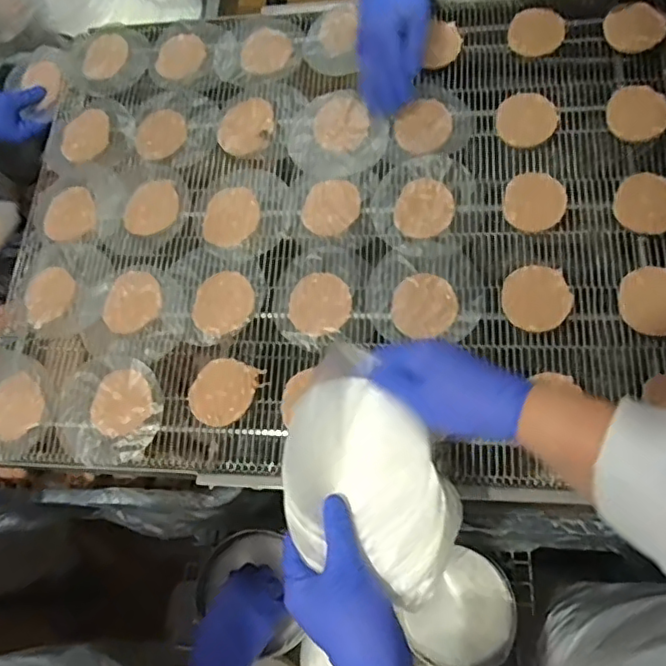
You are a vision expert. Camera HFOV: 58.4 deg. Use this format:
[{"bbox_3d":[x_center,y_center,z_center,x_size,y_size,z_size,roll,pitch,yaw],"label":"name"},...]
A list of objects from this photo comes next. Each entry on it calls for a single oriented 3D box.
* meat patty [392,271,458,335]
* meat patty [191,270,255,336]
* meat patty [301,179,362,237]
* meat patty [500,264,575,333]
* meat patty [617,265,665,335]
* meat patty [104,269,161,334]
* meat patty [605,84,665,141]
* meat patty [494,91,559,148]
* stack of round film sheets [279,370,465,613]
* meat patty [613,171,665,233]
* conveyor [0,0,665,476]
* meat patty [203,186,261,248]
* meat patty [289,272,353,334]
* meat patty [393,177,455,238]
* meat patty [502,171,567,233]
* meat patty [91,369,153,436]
[{"bbox_3d":[0.095,-0.029,0.625,0.066,0.010,0.066,-1,70,2],"label":"meat patty"},{"bbox_3d":[-0.121,-0.034,0.656,0.066,0.004,0.073,7,70,5],"label":"meat patty"},{"bbox_3d":[-0.001,-0.144,0.682,0.065,0.007,0.071,9,71,6],"label":"meat patty"},{"bbox_3d":[0.209,-0.037,0.612,0.069,0.007,0.068,-1,70,2],"label":"meat patty"},{"bbox_3d":[0.319,-0.032,0.590,0.065,0.014,0.067,11,71,6],"label":"meat patty"},{"bbox_3d":[-0.225,-0.036,0.675,0.061,0.007,0.075,-2,70,2],"label":"meat patty"},{"bbox_3d":[0.340,-0.247,0.665,0.062,0.015,0.068,16,71,8],"label":"meat patty"},{"bbox_3d":[0.223,-0.245,0.687,0.066,0.015,0.066,-1,70,2],"label":"meat patty"},{"bbox_3d":[0.024,0.121,0.464,0.120,0.018,0.171,-26,71,-7],"label":"stack of round film sheets"},{"bbox_3d":[0.331,-0.137,0.622,0.066,0.012,0.068,-1,70,2],"label":"meat patty"},{"bbox_3d":[-0.006,-0.153,0.690,0.783,0.026,0.595,-2,70,8],"label":"conveyor"},{"bbox_3d":[-0.118,-0.137,0.699,0.065,0.006,0.079,3,70,4],"label":"meat patty"},{"bbox_3d":[-0.015,-0.032,0.643,0.068,0.014,0.070,-1,70,2],"label":"meat patty"},{"bbox_3d":[0.101,-0.139,0.664,0.063,0.006,0.071,11,71,6],"label":"meat patty"},{"bbox_3d":[0.220,-0.144,0.651,0.063,0.008,0.071,2,70,3],"label":"meat patty"},{"bbox_3d":[-0.226,0.073,0.634,0.066,0.005,0.063,-1,70,2],"label":"meat patty"}]

